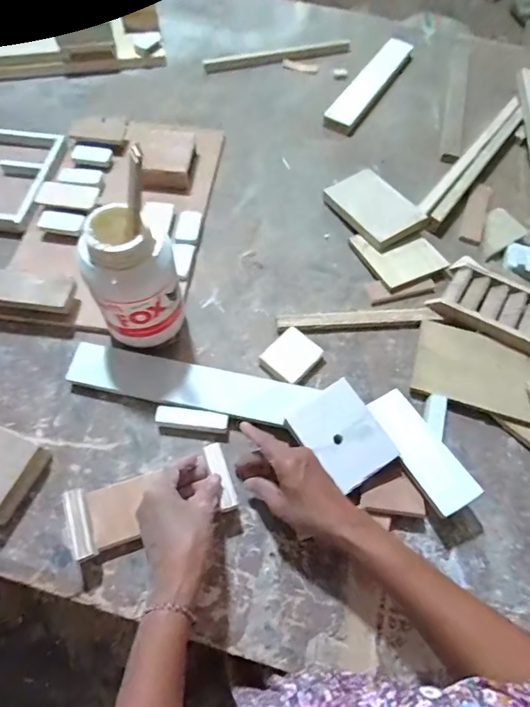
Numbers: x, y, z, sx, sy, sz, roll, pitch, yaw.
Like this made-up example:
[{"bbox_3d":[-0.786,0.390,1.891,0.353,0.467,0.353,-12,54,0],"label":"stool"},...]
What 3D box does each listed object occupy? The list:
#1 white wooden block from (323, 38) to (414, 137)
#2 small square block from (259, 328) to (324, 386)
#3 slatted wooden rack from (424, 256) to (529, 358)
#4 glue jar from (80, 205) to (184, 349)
[{"bbox_3d":[0.205,-0.525,0.824,0.064,0.021,0.324,27,63,12],"label":"white wooden block"},{"bbox_3d":[0.033,0.004,0.524,0.056,0.019,0.064,36,65,17],"label":"small square block"},{"bbox_3d":[0.318,-0.058,0.554,0.172,0.024,0.103,32,64,15],"label":"slatted wooden rack"},{"bbox_3d":[-0.140,-0.072,0.471,0.095,0.177,0.082,-13,62,-10],"label":"glue jar"}]

